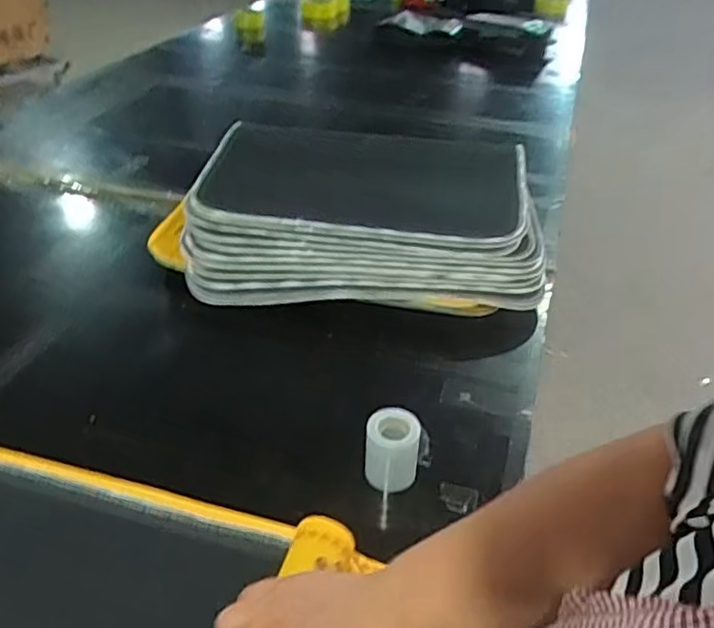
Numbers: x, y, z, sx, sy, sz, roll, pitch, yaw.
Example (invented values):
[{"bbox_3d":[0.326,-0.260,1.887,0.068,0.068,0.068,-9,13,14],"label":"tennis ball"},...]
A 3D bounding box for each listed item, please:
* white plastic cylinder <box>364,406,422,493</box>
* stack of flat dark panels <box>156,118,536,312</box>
[{"bbox_3d":[0.035,0.136,0.628,0.054,0.070,0.052,4,38,3],"label":"white plastic cylinder"},{"bbox_3d":[-0.007,-0.142,0.965,0.558,0.118,0.380,4,38,3],"label":"stack of flat dark panels"}]

